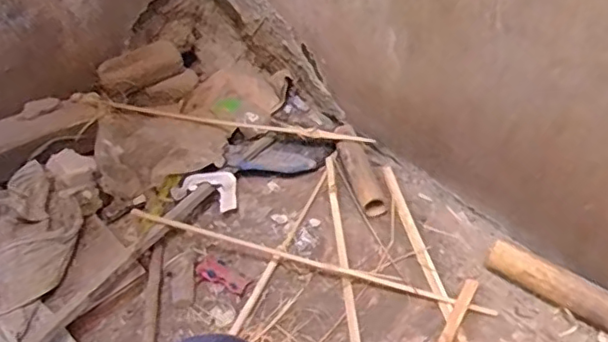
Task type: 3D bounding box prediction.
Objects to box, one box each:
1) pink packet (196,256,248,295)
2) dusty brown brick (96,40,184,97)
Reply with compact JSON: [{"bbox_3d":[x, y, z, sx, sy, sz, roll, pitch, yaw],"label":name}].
[{"bbox_3d":[-0.165,0.212,1.197,0.109,0.012,0.044,26,55,27],"label":"pink packet"},{"bbox_3d":[-0.412,-0.259,1.505,0.208,0.059,0.080,-19,48,-11],"label":"dusty brown brick"}]

